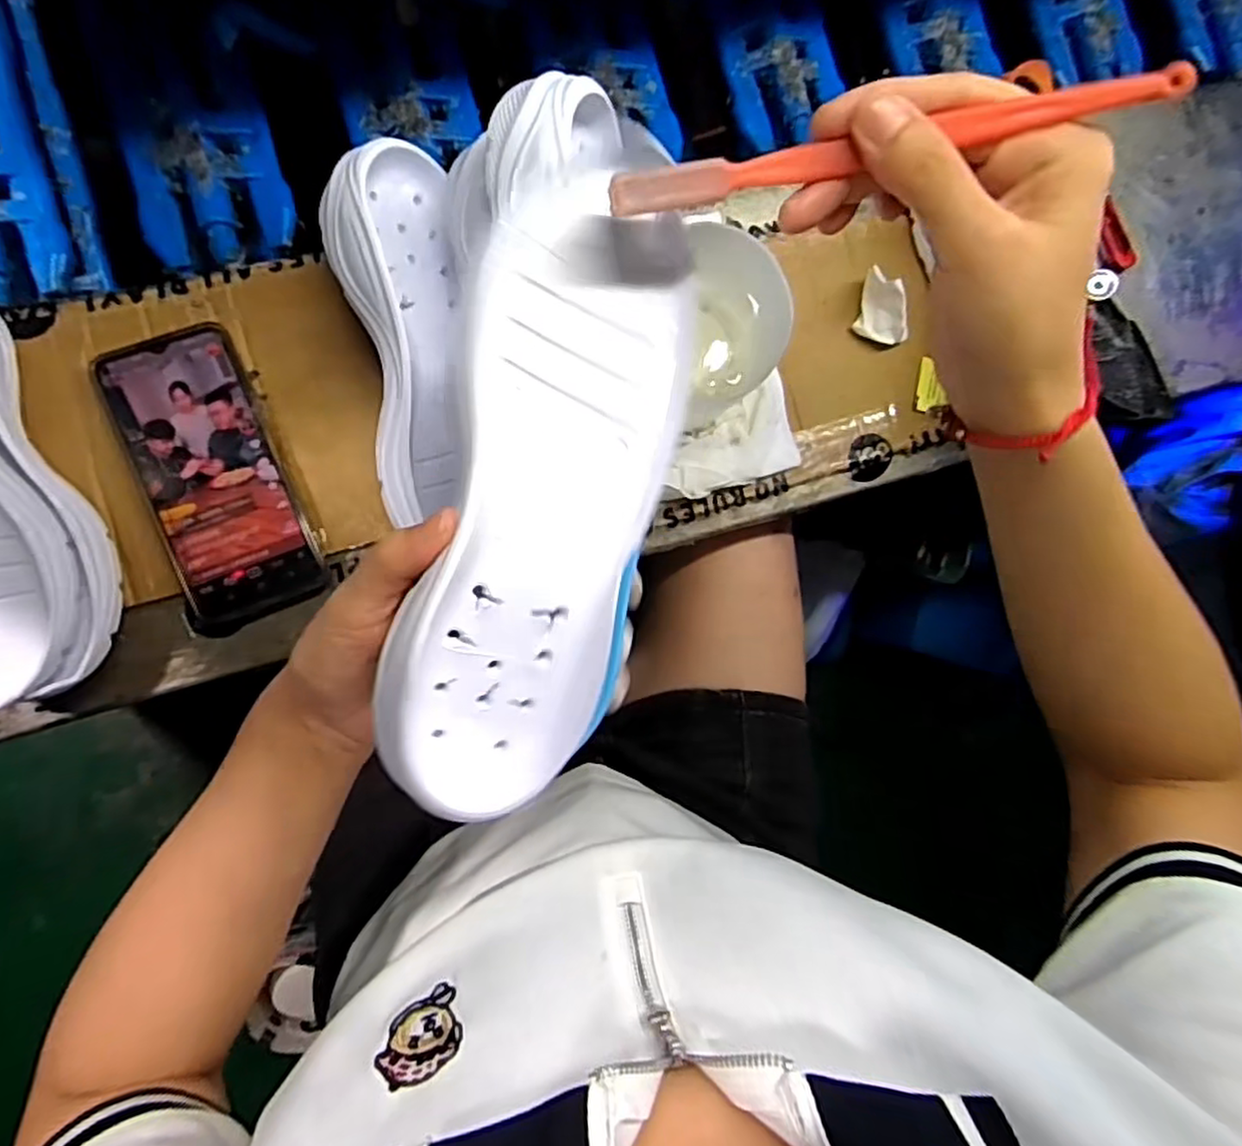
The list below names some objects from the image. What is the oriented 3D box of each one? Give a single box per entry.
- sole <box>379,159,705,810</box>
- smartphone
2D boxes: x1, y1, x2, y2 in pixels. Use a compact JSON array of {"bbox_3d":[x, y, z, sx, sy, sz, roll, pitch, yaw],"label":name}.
[{"bbox_3d":[-0.029,-0.024,0.256,0.085,0.036,0.227,14,89,-8],"label":"sole"},{"bbox_3d":[-0.239,-0.056,0.399,0.078,0.017,0.165,-22,95,-7],"label":"smartphone"}]

